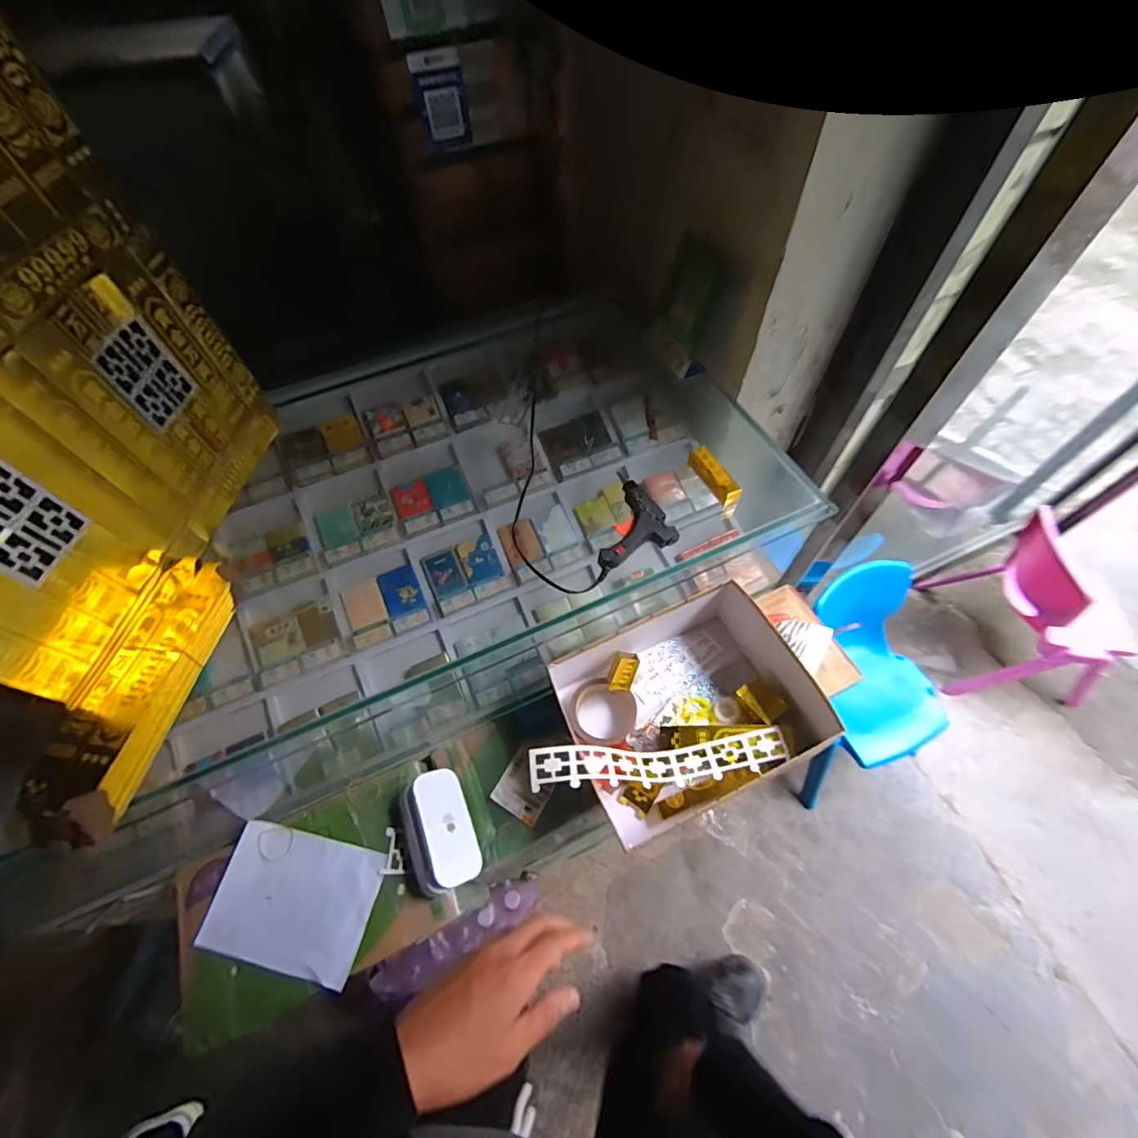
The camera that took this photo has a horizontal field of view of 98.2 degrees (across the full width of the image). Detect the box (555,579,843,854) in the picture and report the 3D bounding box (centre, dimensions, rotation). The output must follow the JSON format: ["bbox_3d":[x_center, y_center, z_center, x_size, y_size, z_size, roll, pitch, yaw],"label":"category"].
[{"bbox_3d":[0.142,0.201,0.698,0.363,0.123,0.256,-20,60,-8],"label":"box"}]

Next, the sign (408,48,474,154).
[{"bbox_3d":[-0.207,-0.762,0.808,0.081,0.125,0.010,-20,63,-10],"label":"sign"}]

